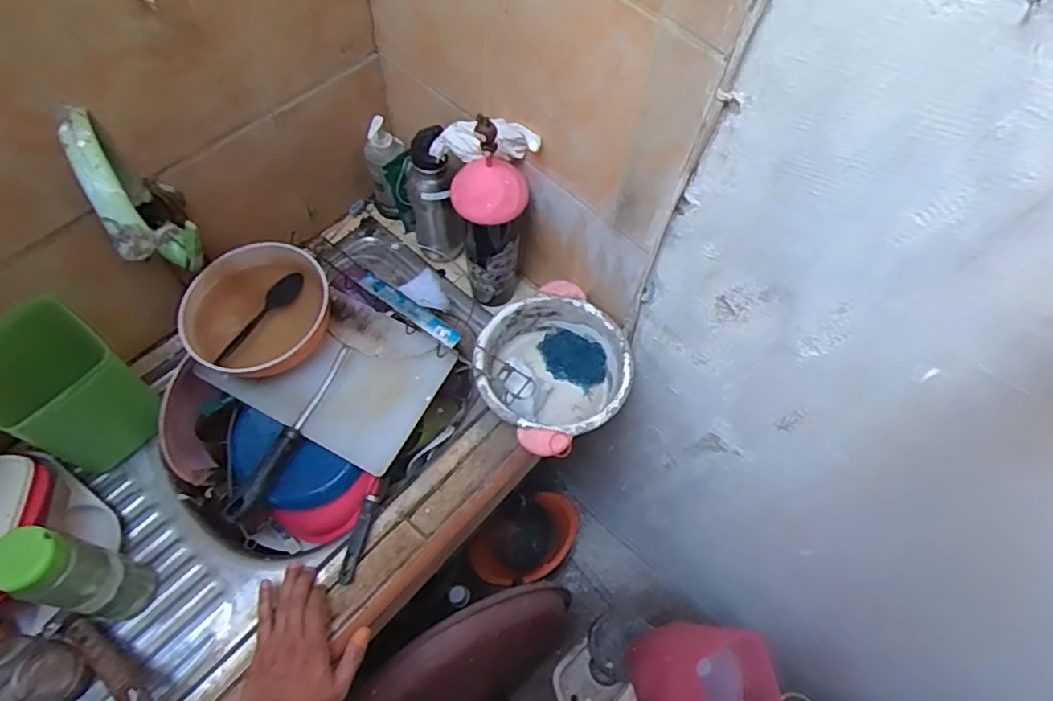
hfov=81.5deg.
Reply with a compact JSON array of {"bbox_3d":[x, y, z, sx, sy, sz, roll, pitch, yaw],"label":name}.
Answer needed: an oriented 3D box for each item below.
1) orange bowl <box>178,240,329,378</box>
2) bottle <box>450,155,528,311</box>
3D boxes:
[{"bbox_3d":[-0.351,-0.049,0.823,0.166,0.083,0.175,1,60,-2],"label":"orange bowl"},{"bbox_3d":[-0.048,-0.142,0.826,0.085,0.253,0.081,1,60,-2],"label":"bottle"}]

